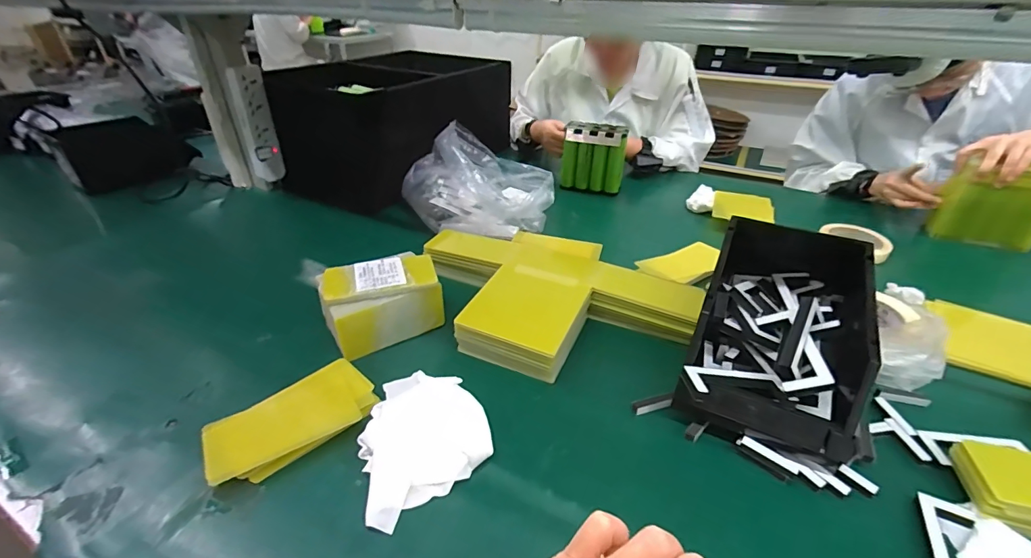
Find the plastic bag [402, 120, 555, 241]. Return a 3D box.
[{"bbox_3d":[-0.082,-0.211,0.893,0.273,0.118,0.318,-9,36,-13],"label":"plastic bag"}]

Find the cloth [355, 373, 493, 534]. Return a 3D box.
[{"bbox_3d":[-0.095,0.152,0.450,0.123,0.020,0.162,-12,37,-18],"label":"cloth"}]

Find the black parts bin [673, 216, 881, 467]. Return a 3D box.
[{"bbox_3d":[0.294,0.054,0.496,0.153,0.132,0.283,18,38,23],"label":"black parts bin"}]

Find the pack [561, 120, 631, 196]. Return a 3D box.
[{"bbox_3d":[0.177,-0.271,0.986,0.136,0.139,0.055,14,37,19],"label":"pack"}]

